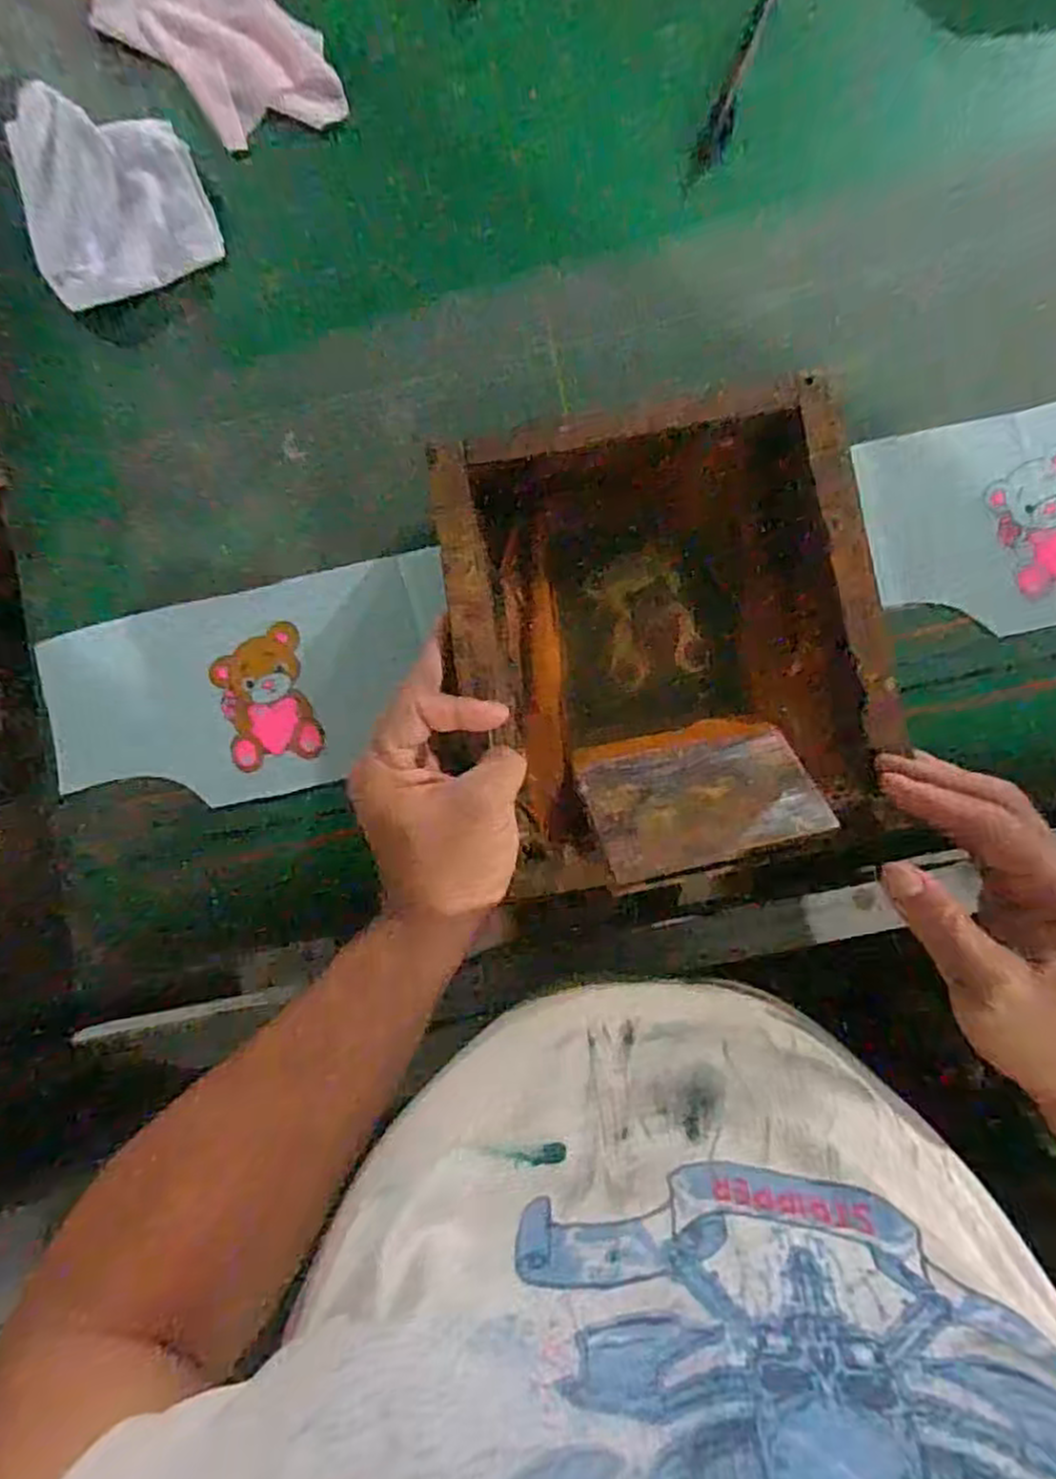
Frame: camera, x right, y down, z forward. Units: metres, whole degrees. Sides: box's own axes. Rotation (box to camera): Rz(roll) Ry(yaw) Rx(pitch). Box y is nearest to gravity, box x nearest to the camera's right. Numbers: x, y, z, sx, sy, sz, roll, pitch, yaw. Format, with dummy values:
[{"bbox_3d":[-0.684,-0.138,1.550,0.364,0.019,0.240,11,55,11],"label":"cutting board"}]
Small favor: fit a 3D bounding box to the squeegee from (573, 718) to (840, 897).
[{"bbox_3d":[0.090,0.027,0.407,0.117,0.006,0.101,-14,41,-1],"label":"squeegee"}]

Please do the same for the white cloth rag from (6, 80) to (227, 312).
[{"bbox_3d":[-0.285,-0.377,0.500,0.117,0.030,0.156,-22,84,1],"label":"white cloth rag"}]

